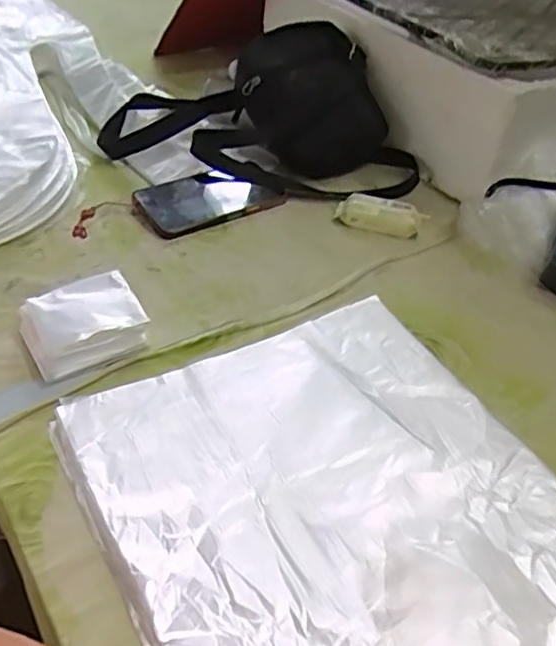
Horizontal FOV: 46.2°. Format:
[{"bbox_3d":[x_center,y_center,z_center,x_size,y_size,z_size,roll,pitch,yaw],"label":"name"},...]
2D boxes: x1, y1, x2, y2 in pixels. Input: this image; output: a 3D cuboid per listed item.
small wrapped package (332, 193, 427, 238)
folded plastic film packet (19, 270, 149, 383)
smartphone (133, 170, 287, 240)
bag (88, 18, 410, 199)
[{"bbox_3d":[0.117,-0.123,0.743,0.100,0.021,0.055,11,40,3],"label":"small wrapped package"},{"bbox_3d":[-0.163,0.000,0.547,0.093,0.035,0.073,-18,47,-29],"label":"folded plastic film packet"},{"bbox_3d":[-0.078,-0.142,0.735,0.160,0.015,0.081,-22,49,-32],"label":"smartphone"},{"bbox_3d":[-0.011,-0.270,0.802,0.386,0.132,0.207,11,40,2],"label":"bag"}]

